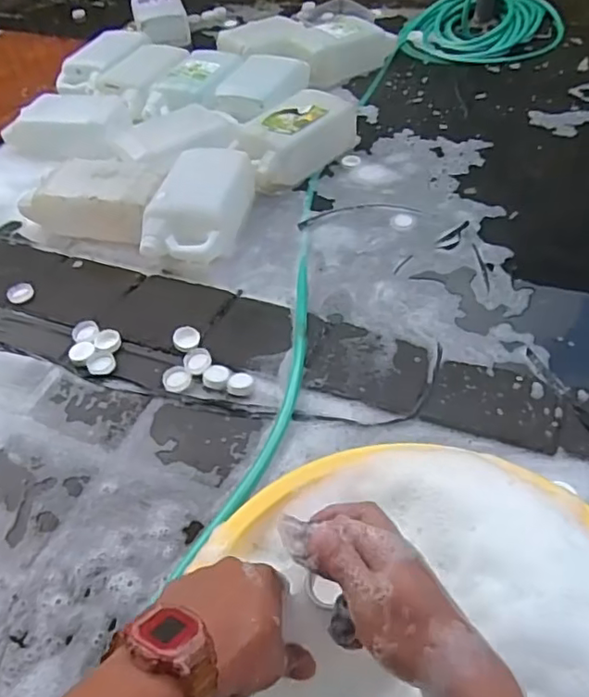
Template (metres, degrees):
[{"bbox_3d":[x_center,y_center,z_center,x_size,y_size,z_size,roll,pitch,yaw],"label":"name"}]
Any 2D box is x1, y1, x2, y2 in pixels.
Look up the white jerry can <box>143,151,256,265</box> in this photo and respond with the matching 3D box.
[{"bbox_3d":[-0.203,-0.319,1.280,0.173,0.114,0.315,6,48,11],"label":"white jerry can"}]

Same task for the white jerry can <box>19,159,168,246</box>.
[{"bbox_3d":[-0.433,-0.335,1.317,0.310,0.102,0.198,15,50,18],"label":"white jerry can"}]

